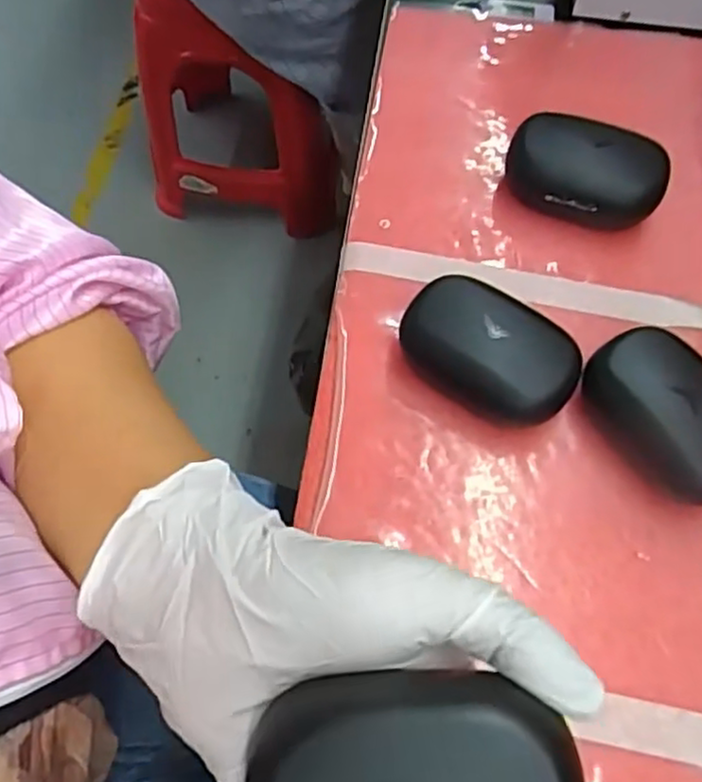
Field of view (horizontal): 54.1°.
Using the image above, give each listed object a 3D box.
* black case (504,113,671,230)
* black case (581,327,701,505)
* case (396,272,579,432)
[{"bbox_3d":[0.129,-0.119,0.385,0.083,0.037,0.050,21,65,10],"label":"black case"},{"bbox_3d":[0.150,0.011,0.320,0.058,0.036,0.083,-22,66,-11],"label":"black case"},{"bbox_3d":[0.067,-0.019,0.333,0.083,0.041,0.047,30,67,14],"label":"case"}]

